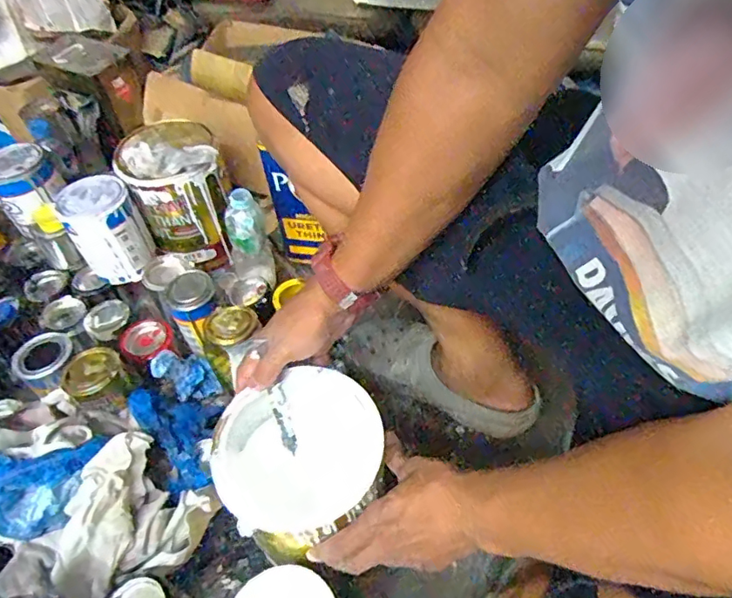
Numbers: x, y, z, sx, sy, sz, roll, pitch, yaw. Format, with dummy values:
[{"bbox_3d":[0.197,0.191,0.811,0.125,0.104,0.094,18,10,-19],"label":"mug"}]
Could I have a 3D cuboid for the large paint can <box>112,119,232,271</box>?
[{"bbox_3d":[-0.311,-0.181,0.906,0.152,0.226,0.151,-22,52,-13],"label":"large paint can"}]

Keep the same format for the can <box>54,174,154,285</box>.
[{"bbox_3d":[-0.400,-0.105,0.841,0.101,0.142,0.104,-22,52,-13],"label":"can"}]

